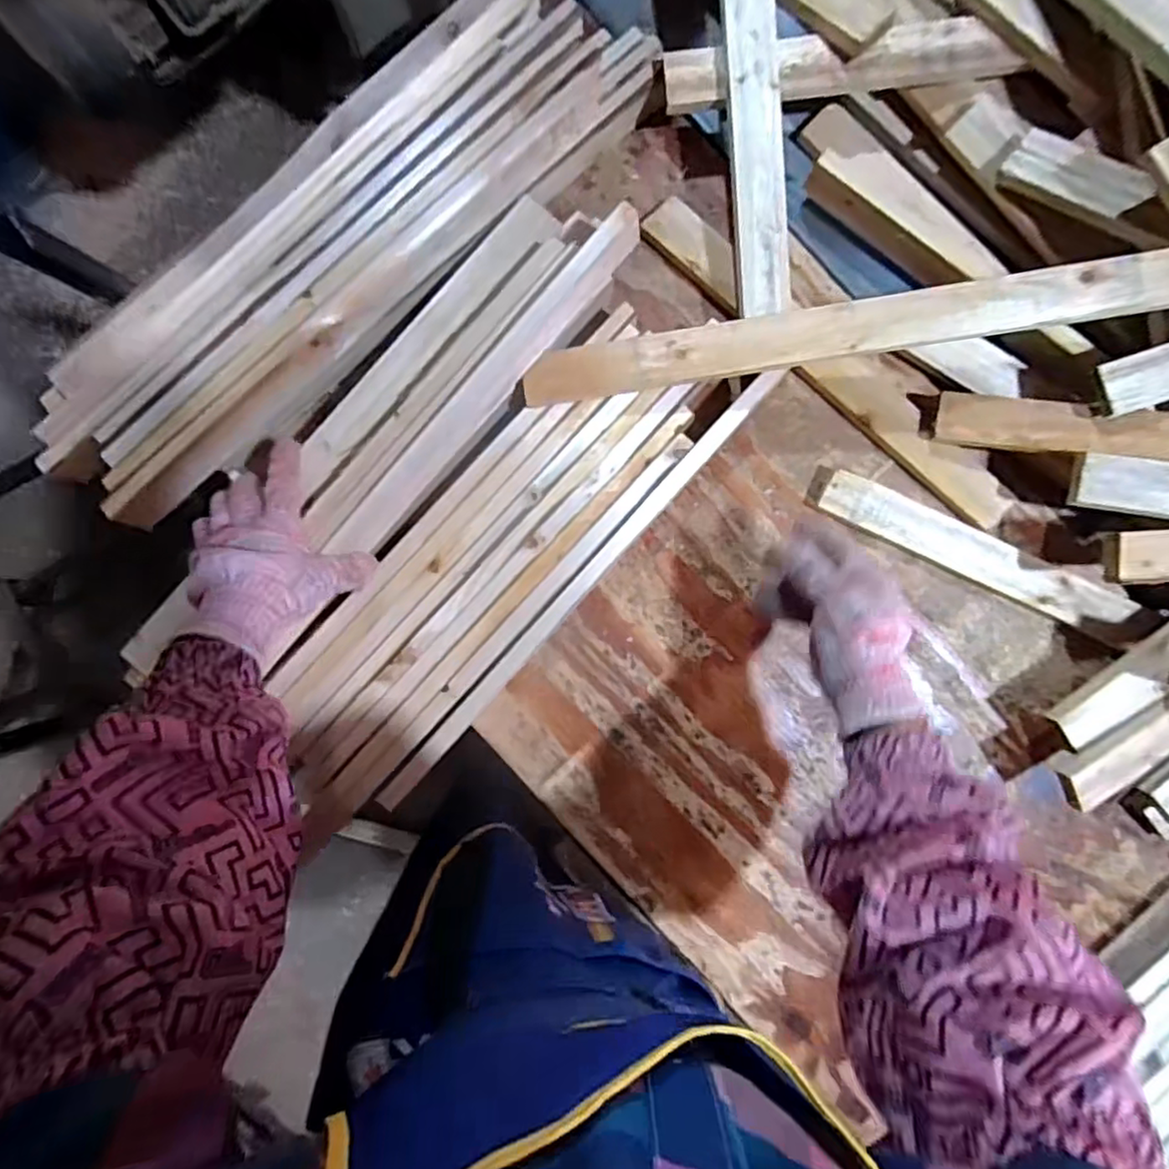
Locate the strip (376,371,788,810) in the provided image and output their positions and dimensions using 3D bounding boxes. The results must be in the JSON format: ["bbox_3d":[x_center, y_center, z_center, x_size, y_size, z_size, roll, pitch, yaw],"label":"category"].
[{"bbox_3d":[-0.004,0.004,0.552,0.021,0.038,0.482,42,89,-1],"label":"strip"}]

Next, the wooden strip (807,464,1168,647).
[{"bbox_3d":[0.345,-0.023,0.564,0.302,0.019,0.039,24,89,-1],"label":"wooden strip"}]

